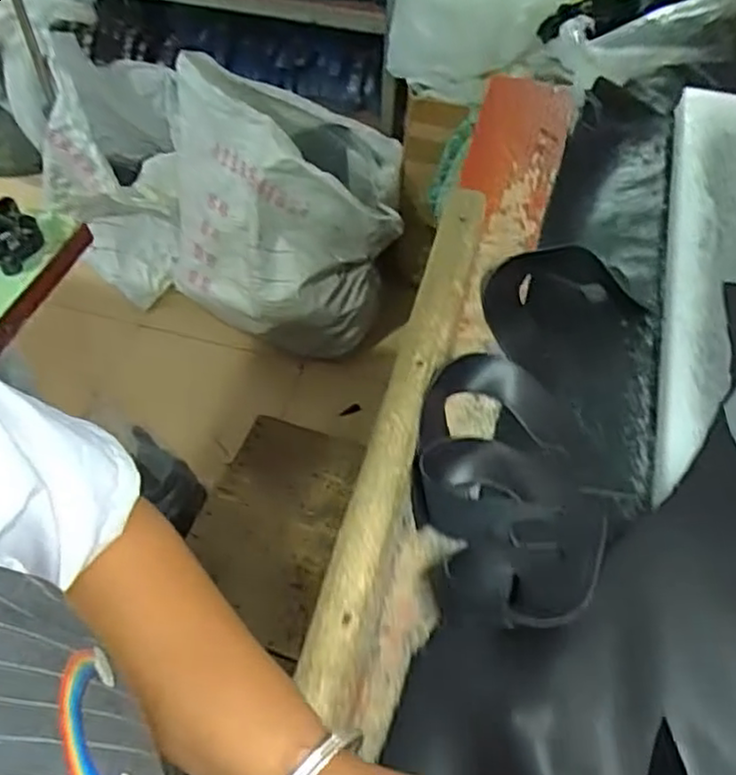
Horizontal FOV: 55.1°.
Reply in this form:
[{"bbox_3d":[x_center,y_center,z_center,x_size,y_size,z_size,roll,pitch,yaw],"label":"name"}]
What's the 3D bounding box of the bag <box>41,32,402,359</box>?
[{"bbox_3d":[-0.339,-0.423,1.695,0.759,0.566,0.378,16,55,9],"label":"bag"}]

